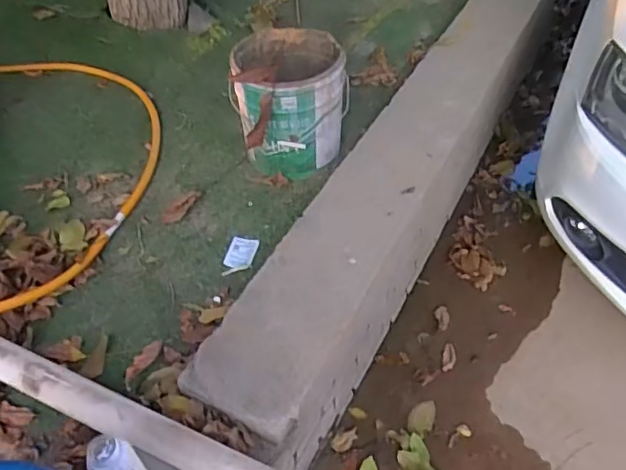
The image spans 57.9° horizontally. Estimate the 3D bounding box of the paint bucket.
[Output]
[{"bbox_3d":[-0.064,-0.368,1.570,0.294,0.320,0.294,-2,46,2],"label":"paint bucket"}]

